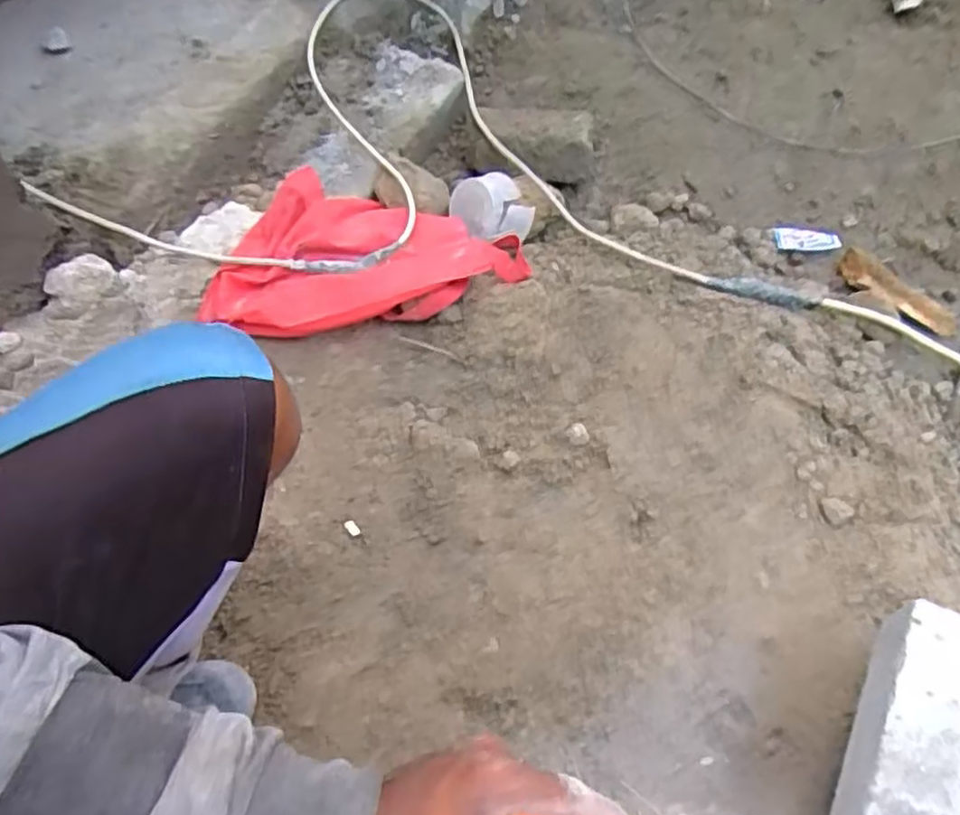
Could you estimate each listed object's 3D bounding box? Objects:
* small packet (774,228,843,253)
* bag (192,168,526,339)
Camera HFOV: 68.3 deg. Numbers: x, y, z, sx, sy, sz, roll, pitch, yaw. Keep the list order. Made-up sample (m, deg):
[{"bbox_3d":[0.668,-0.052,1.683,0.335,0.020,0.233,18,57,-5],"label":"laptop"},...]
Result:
[{"bbox_3d":[0.482,-0.249,1.044,0.089,0.004,0.050,2,58,11],"label":"small packet"},{"bbox_3d":[-0.145,-0.203,0.954,0.407,0.069,0.263,2,59,3],"label":"bag"}]

